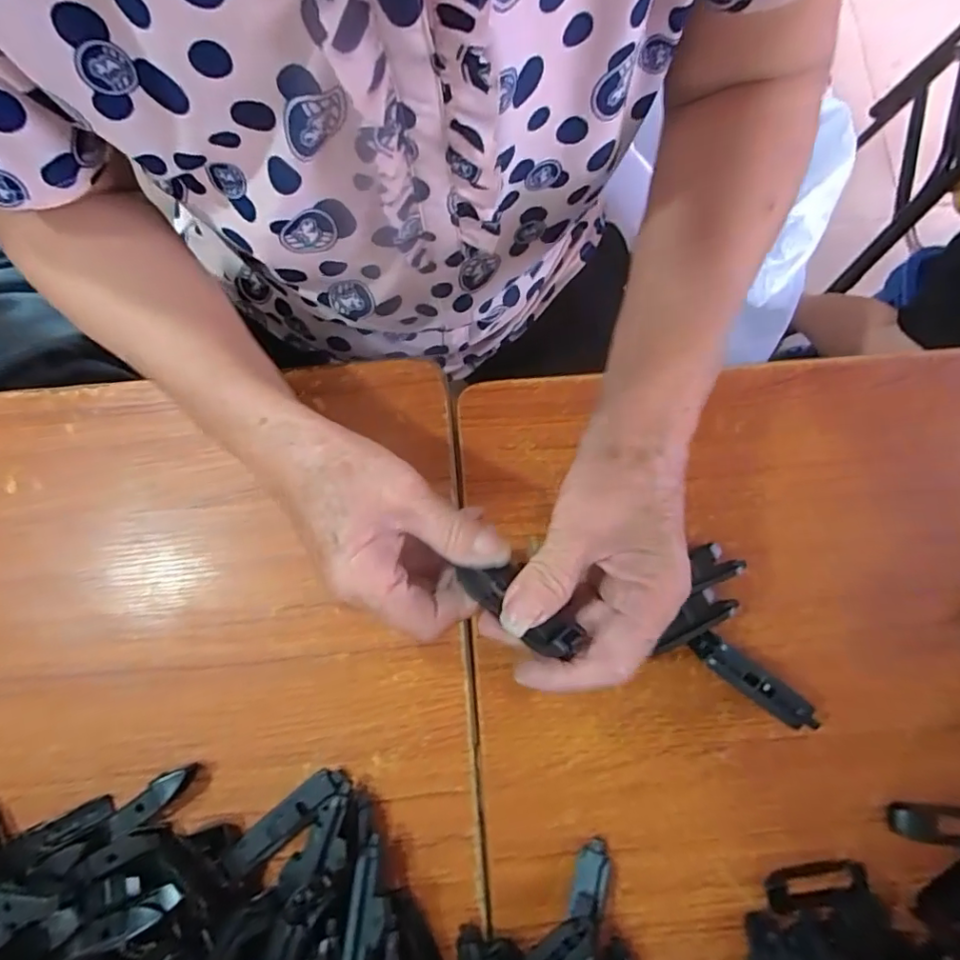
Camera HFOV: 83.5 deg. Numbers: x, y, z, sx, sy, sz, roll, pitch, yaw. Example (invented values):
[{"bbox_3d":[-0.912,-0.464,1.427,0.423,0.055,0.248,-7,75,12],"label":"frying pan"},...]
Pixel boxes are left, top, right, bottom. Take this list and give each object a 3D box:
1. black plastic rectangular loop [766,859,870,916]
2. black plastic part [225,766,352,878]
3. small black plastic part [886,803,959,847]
[{"bbox_3d":[0.183,0.220,0.291,0.057,0.013,0.016,-6,78,-1],"label":"black plastic rectangular loop"},{"bbox_3d":[-0.104,0.185,0.294,0.071,0.014,0.018,-39,81,-8],"label":"black plastic part"},{"bbox_3d":[0.256,0.192,0.298,0.054,0.008,0.019,5,78,1],"label":"small black plastic part"}]

